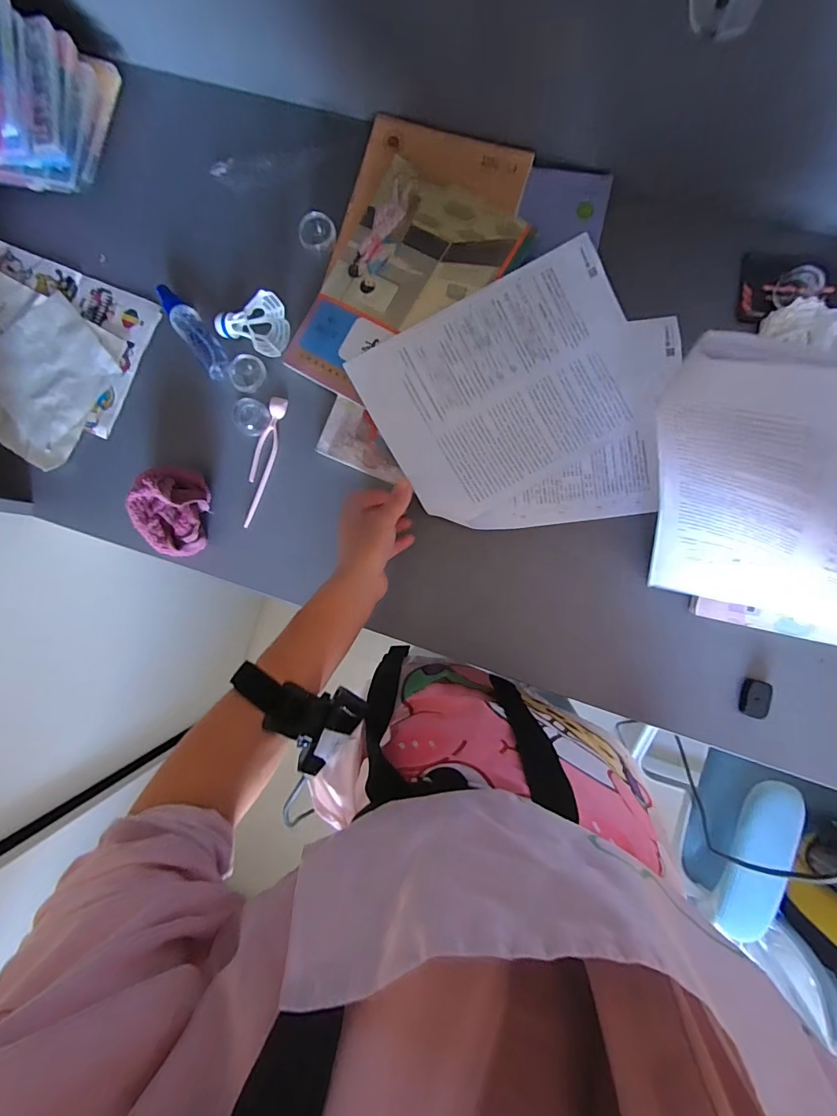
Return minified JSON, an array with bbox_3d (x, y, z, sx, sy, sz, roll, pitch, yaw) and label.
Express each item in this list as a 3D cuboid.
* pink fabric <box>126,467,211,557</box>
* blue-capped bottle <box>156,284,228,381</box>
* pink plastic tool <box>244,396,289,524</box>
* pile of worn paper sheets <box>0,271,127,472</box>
[{"bbox_3d":[-0.280,-0.054,0.495,0.071,0.062,0.098,8,89,5],"label":"pink fabric"},{"bbox_3d":[-0.264,-0.267,0.521,0.028,0.025,0.133,-36,86,3],"label":"blue-capped bottle"},{"bbox_3d":[-0.184,-0.114,0.519,0.022,0.004,0.155,16,90,5],"label":"pink plastic tool"},{"bbox_3d":[-0.515,-0.248,0.549,0.282,0.011,0.191,31,91,4],"label":"pile of worn paper sheets"}]

